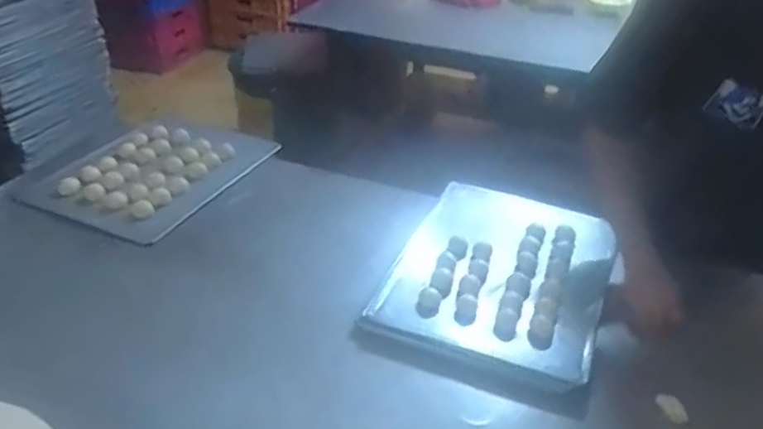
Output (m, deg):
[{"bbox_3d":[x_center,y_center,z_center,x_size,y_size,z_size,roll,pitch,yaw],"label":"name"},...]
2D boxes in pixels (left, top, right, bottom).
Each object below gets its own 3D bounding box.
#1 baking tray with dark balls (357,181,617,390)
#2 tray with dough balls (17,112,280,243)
[{"bbox_3d":[0.207,0.097,1.121,0.333,0.056,0.432,16,35,18],"label":"baking tray with dark balls"},{"bbox_3d":[-0.455,-0.109,1.387,0.327,0.029,0.467,19,37,23],"label":"tray with dough balls"}]

